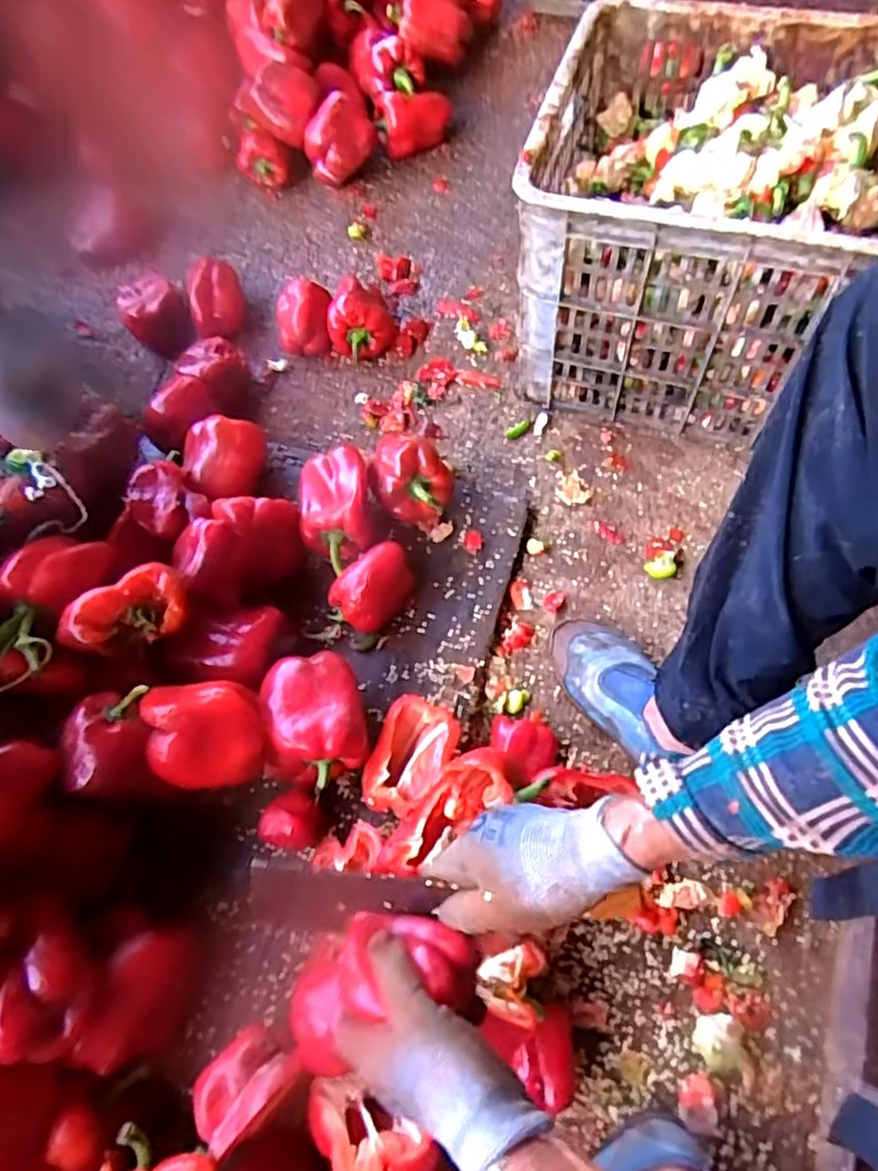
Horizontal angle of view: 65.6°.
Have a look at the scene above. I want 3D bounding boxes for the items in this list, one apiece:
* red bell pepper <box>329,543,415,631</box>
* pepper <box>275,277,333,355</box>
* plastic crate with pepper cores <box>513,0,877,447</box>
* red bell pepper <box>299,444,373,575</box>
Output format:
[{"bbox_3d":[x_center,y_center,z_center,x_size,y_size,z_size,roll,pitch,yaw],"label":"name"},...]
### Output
[{"bbox_3d":[-0.068,0.005,0.732,0.093,0.065,0.071,-38,68,-15],"label":"red bell pepper"},{"bbox_3d":[-0.186,-0.366,0.943,0.075,0.072,0.081,-3,64,1],"label":"pepper"},{"bbox_3d":[0.369,-0.392,0.762,0.511,0.277,0.373,17,66,11],"label":"plastic crate with pepper cores"},{"bbox_3d":[-0.115,-0.084,0.760,0.079,0.072,0.125,-8,64,-1],"label":"red bell pepper"}]

